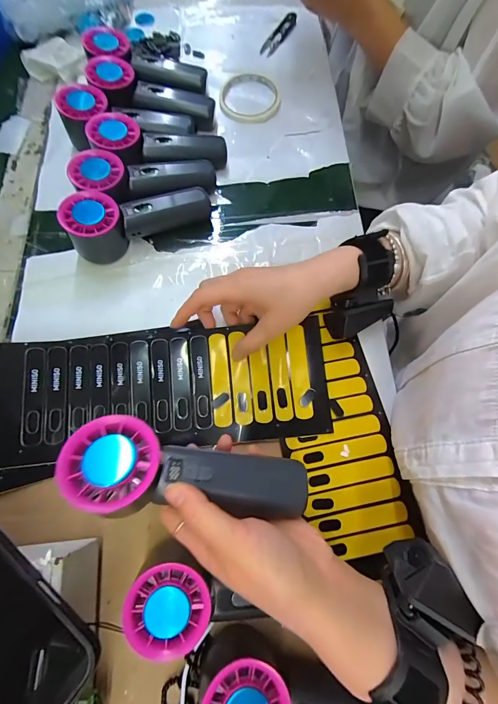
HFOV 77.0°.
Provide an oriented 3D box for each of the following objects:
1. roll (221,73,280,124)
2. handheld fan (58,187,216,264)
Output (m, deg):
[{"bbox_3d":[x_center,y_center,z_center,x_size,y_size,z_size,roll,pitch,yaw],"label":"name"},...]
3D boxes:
[{"bbox_3d":[0.002,-0.360,0.441,0.084,0.012,0.091,0,71,-1],"label":"roll"},{"bbox_3d":[-0.122,-0.157,0.350,0.156,0.048,0.052,-24,74,-9],"label":"handheld fan"}]

